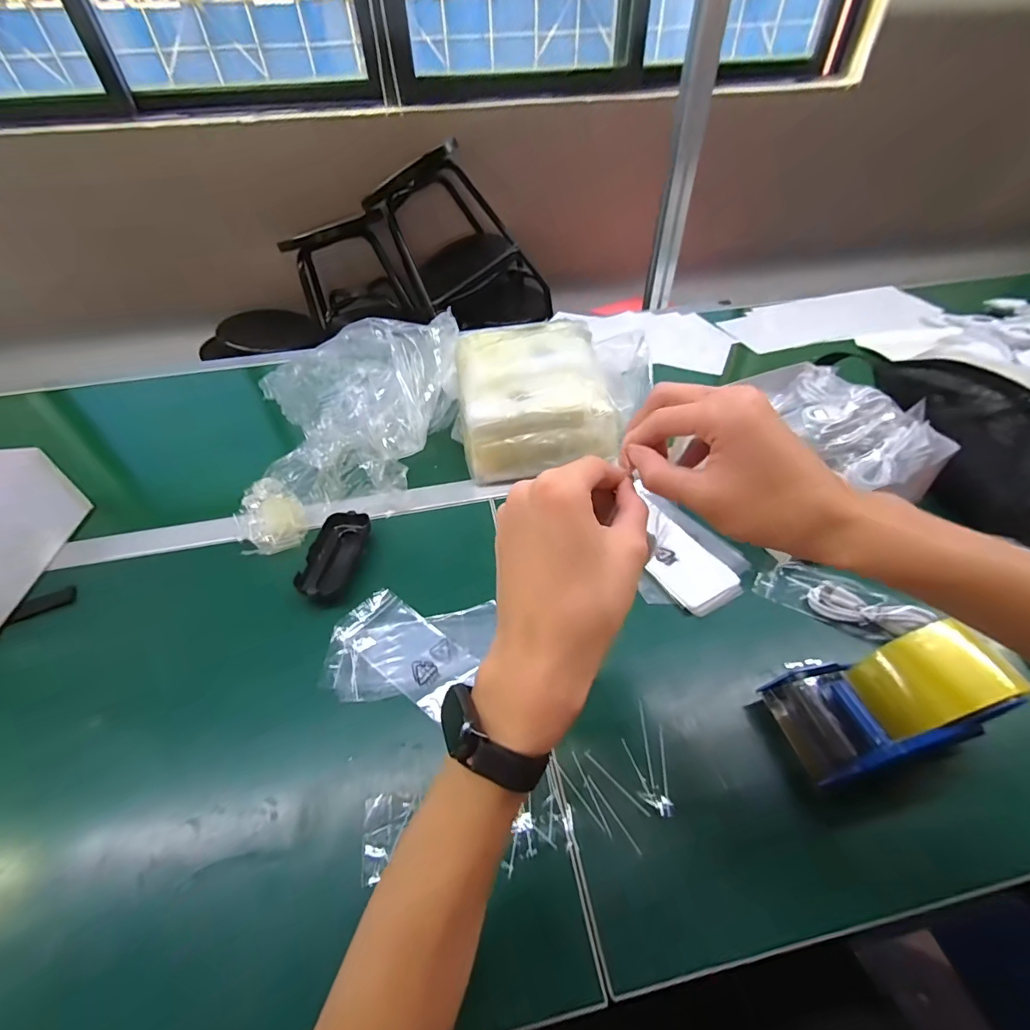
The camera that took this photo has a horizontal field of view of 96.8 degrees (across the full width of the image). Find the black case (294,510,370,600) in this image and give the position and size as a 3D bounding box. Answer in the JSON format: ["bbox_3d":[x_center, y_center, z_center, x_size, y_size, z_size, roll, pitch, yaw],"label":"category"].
[{"bbox_3d":[-0.201,0.045,0.506,0.047,0.021,0.111,4,47,6],"label":"black case"}]

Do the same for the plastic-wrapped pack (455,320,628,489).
[{"bbox_3d":[0.021,-0.165,0.628,0.182,0.119,0.222,-6,46,-3],"label":"plastic-wrapped pack"}]

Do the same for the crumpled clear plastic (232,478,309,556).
[{"bbox_3d":[-0.282,0.003,0.526,0.072,0.057,0.074,-27,51,-21],"label":"crumpled clear plastic"}]

